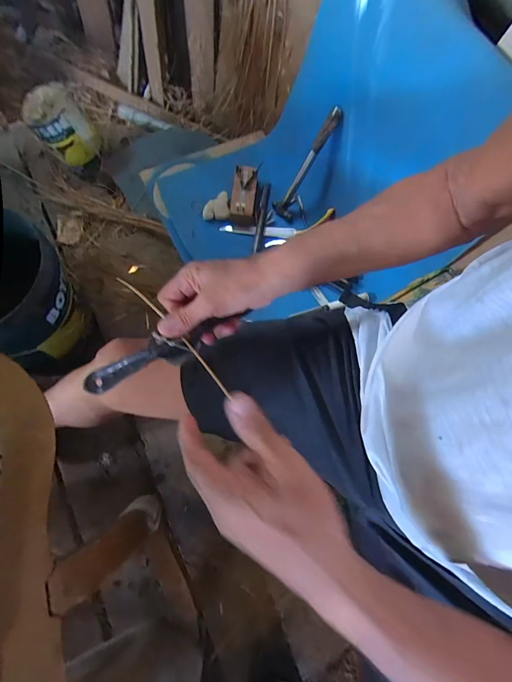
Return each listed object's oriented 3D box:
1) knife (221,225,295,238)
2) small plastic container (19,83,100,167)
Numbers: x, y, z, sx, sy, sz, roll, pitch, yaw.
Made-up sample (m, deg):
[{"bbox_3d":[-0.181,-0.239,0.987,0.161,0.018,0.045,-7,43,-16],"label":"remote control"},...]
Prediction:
[{"bbox_3d":[0.005,-0.261,0.766,0.174,0.010,0.026,6,71,0],"label":"knife"},{"bbox_3d":[-0.599,-0.657,1.000,0.162,0.140,0.169,1,71,-2],"label":"small plastic container"}]

